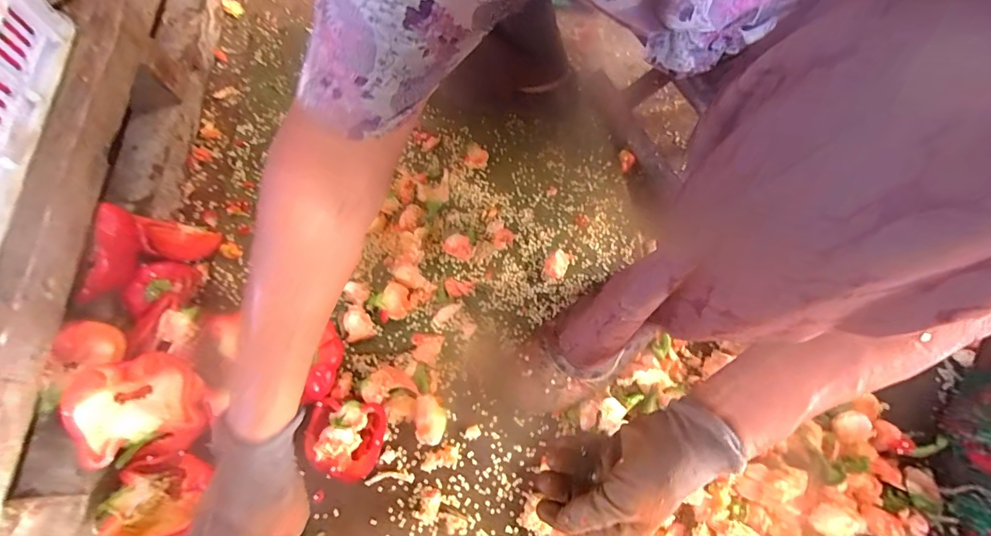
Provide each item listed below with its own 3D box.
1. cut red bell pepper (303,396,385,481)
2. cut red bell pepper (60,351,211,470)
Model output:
[{"bbox_3d":[-0.157,0.177,0.446,0.079,0.049,0.072,0,67,0],"label":"cut red bell pepper"},{"bbox_3d":[-0.359,0.140,0.434,0.112,0.060,0.102,-13,92,-48],"label":"cut red bell pepper"}]

